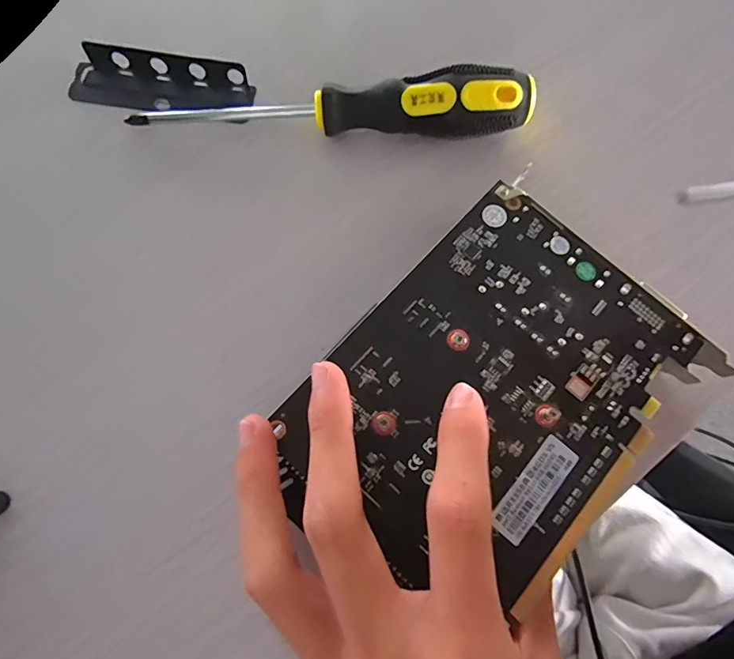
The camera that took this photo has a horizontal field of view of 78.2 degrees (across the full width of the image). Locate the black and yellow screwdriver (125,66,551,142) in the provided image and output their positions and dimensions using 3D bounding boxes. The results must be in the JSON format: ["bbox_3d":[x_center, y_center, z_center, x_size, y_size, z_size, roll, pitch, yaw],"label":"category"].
[{"bbox_3d":[-0.016,-0.111,0.229,0.194,0.030,0.025,3,74,-2],"label":"black and yellow screwdriver"}]

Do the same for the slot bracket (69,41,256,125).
[{"bbox_3d":[-0.108,-0.128,0.236,0.090,0.018,0.031,7,74,-1],"label":"slot bracket"}]

